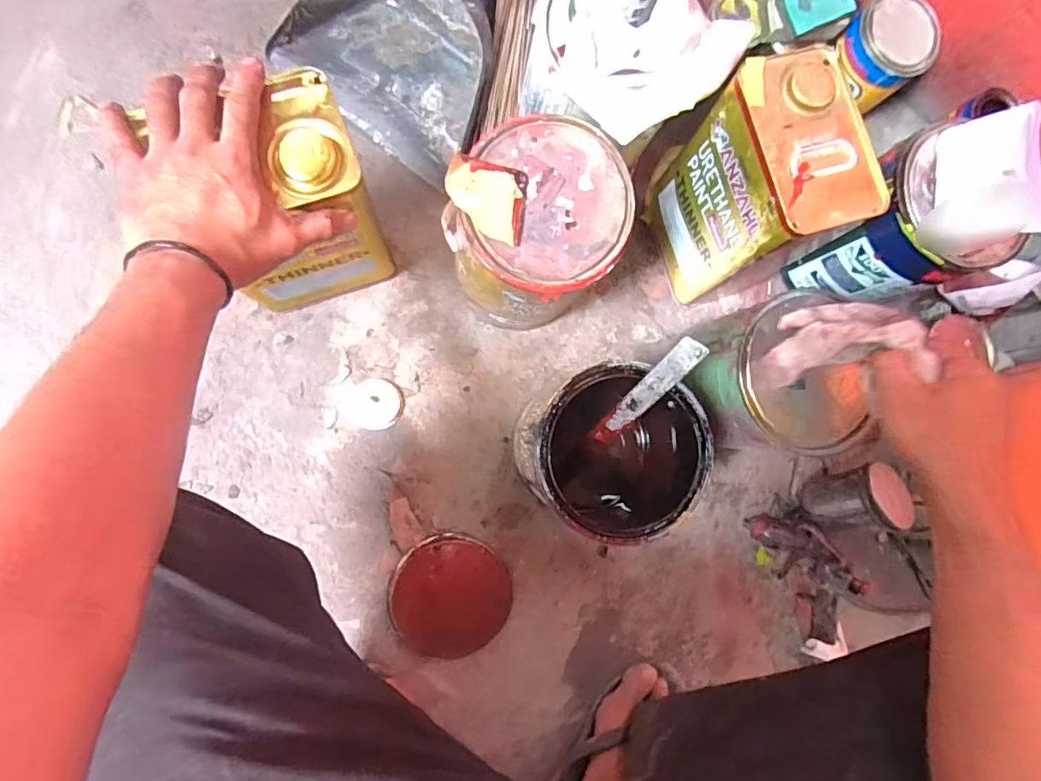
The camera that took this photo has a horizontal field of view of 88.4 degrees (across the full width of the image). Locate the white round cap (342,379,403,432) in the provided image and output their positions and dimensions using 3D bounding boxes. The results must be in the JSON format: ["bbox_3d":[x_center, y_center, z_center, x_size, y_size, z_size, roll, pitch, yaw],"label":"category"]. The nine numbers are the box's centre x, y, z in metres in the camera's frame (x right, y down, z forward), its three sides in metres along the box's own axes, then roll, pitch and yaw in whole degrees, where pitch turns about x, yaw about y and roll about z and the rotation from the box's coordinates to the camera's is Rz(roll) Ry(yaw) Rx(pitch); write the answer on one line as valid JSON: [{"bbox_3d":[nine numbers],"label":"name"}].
[{"bbox_3d":[-0.181,0.017,0.658,0.071,0.009,0.062,4,85,-8],"label":"white round cap"}]

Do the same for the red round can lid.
[{"bbox_3d":[-0.084,0.248,0.645,0.141,0.023,0.140,1,85,-8],"label":"red round can lid"}]

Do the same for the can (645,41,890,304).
[{"bbox_3d":[0.243,-0.214,0.590,0.102,0.241,0.159,-18,88,-9],"label":"can"}]

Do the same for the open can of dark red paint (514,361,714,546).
[{"bbox_3d":[0.088,0.066,0.589,0.173,0.209,0.156,19,83,-6],"label":"open can of dark red paint"}]

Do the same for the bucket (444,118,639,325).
[{"bbox_3d":[0.009,-0.158,0.580,0.150,0.227,0.151,1,85,-8],"label":"bucket"}]

